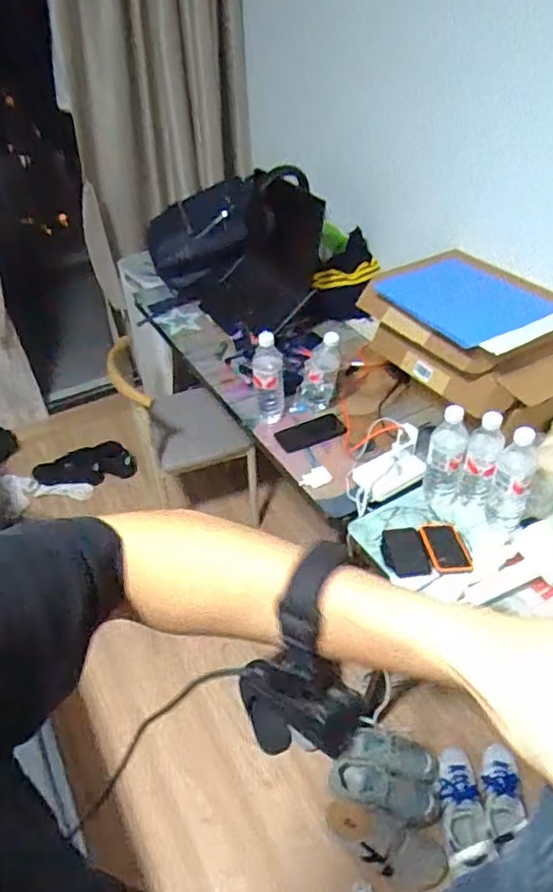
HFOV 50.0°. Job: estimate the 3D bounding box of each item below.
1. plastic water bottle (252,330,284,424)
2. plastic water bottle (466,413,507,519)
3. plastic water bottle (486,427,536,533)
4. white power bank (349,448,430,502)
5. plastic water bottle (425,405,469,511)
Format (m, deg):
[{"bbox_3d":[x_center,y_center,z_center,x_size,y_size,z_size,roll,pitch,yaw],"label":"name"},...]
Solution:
[{"bbox_3d":[-0.020,-0.157,1.373,0.070,0.221,0.085,-1,40,0],"label":"plastic water bottle"},{"bbox_3d":[0.379,0.046,1.117,0.066,0.221,0.068,14,43,18],"label":"plastic water bottle"},{"bbox_3d":[0.435,0.065,1.091,0.068,0.217,0.062,18,44,21],"label":"plastic water bottle"},{"bbox_3d":[0.233,0.052,1.229,0.133,0.021,0.094,-33,56,-3],"label":"white power bank"},{"bbox_3d":[0.326,0.025,1.142,0.069,0.217,0.056,11,42,14],"label":"plastic water bottle"}]

